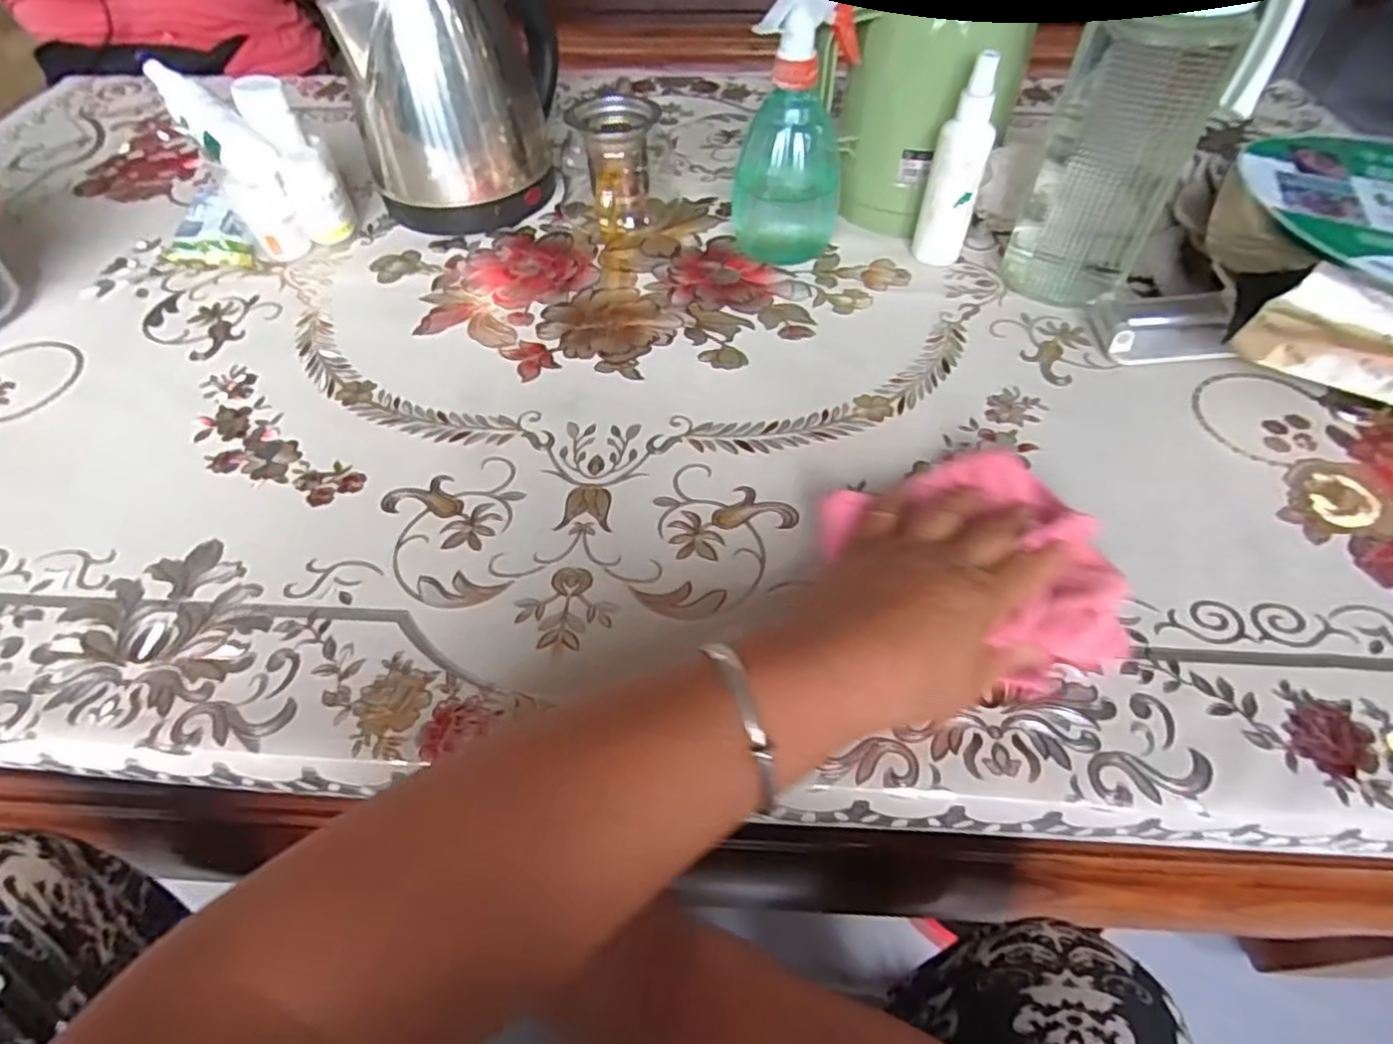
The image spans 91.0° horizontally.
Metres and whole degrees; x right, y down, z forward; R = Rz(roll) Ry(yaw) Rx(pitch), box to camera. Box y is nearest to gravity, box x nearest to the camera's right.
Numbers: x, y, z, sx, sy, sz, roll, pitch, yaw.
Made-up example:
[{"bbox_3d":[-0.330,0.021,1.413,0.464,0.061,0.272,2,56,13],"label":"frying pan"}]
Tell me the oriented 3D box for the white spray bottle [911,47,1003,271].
[{"bbox_3d":[0.190,-0.255,0.494,0.038,0.136,0.032,17,55,13],"label":"white spray bottle"}]

